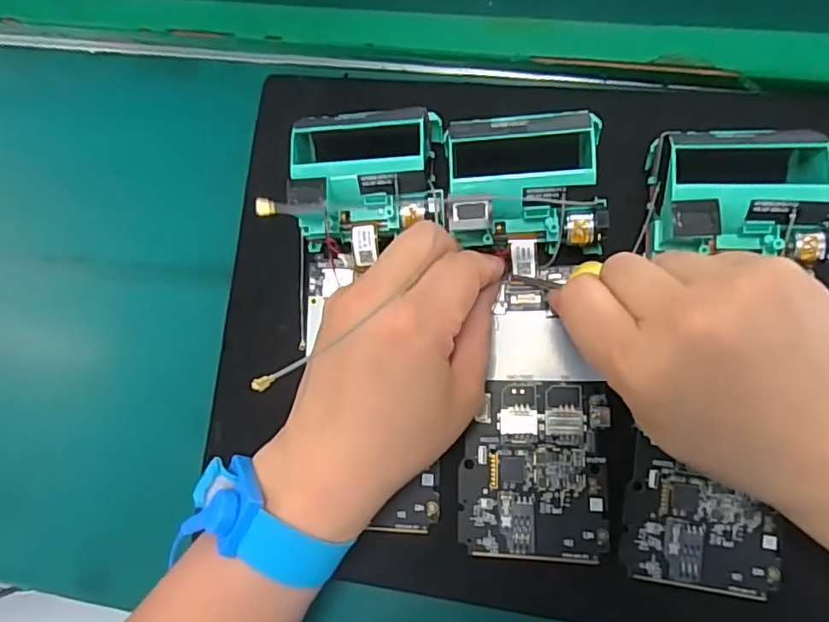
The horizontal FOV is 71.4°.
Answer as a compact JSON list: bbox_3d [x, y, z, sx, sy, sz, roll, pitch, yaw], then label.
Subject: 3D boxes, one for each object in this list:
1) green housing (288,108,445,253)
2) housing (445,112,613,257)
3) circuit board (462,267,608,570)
[{"bbox_3d":[-0.022,-0.062,0.264,0.069,0.024,0.057,1,85,7],"label":"green housing"},{"bbox_3d":[0.048,-0.055,0.250,0.064,0.022,0.058,-2,84,7],"label":"housing"},{"bbox_3d":[0.055,0.048,0.262,0.062,0.009,0.120,2,85,7],"label":"circuit board"}]

